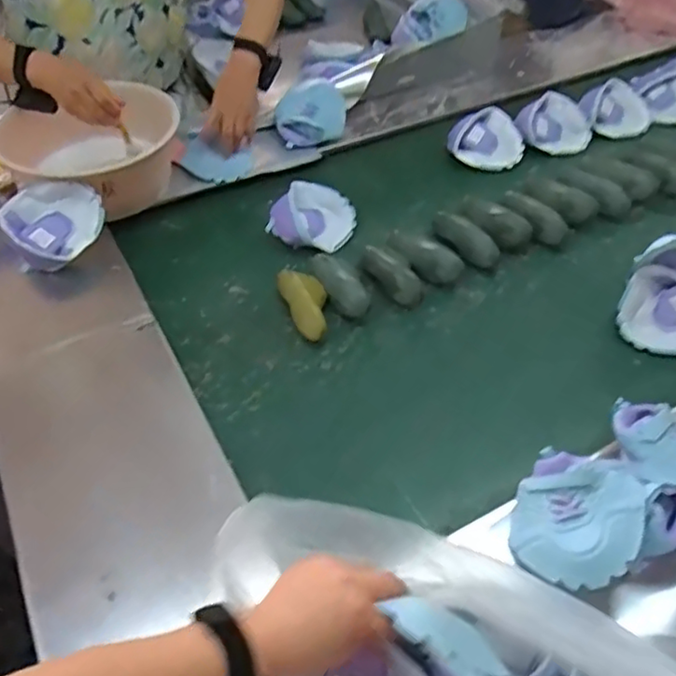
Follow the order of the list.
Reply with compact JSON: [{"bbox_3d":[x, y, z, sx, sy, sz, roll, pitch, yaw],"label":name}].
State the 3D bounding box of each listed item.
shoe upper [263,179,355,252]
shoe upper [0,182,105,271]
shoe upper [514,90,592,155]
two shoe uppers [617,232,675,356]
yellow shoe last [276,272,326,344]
[{"bbox_3d":[-0.042,-0.206,1.085,0.124,0.051,0.127,16,50,17],"label":"shoe upper"},{"bbox_3d":[-0.441,-0.175,1.008,0.144,0.094,0.108,-30,53,-23],"label":"shoe upper"},{"bbox_3d":[0.431,-0.435,1.267,0.149,0.062,0.115,16,50,17],"label":"shoe upper"},{"bbox_3d":[0.487,-0.070,0.907,0.138,0.080,0.163,25,53,23],"label":"two shoe uppers"},{"bbox_3d":[-0.043,-0.050,0.959,0.064,0.043,0.132,-15,49,-12],"label":"yellow shoe last"}]

